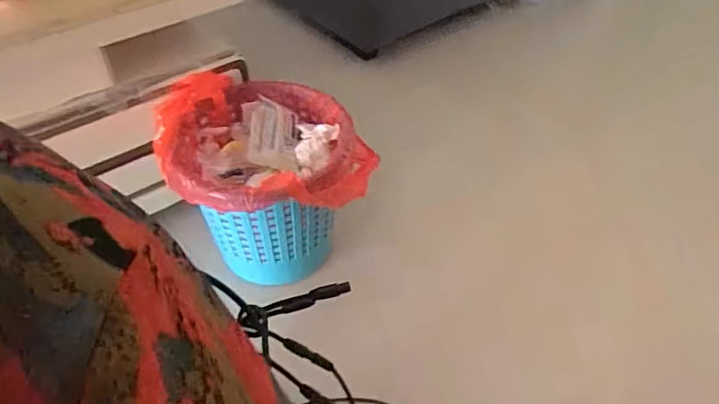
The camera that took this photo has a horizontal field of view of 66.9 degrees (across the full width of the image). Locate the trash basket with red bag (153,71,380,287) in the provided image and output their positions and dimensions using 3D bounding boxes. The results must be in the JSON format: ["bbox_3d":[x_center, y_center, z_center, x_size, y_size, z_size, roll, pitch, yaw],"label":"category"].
[{"bbox_3d":[-0.140,-0.052,0.924,0.266,0.240,0.293,-28,52,-25],"label":"trash basket with red bag"}]

